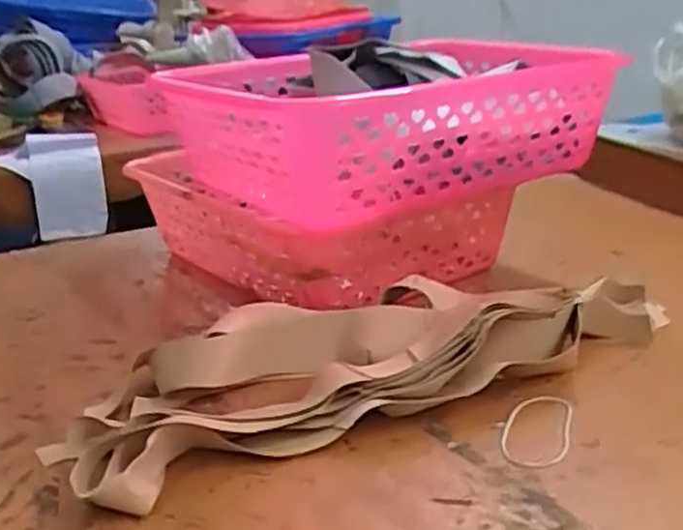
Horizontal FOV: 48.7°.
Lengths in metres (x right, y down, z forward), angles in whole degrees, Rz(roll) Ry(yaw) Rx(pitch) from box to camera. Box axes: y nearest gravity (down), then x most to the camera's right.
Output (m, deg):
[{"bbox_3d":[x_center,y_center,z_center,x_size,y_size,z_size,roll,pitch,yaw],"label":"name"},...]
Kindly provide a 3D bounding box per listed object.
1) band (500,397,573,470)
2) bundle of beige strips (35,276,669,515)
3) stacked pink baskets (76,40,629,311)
[{"bbox_3d":[0.146,0.121,0.562,0.048,0.004,0.093,4,23,21],"label":"band"},{"bbox_3d":[0.031,0.071,0.644,0.530,0.060,0.173,-12,22,-20],"label":"bundle of beige strips"},{"bbox_3d":[0.002,-0.100,0.809,0.353,0.226,0.423,-18,25,-32],"label":"stacked pink baskets"}]

